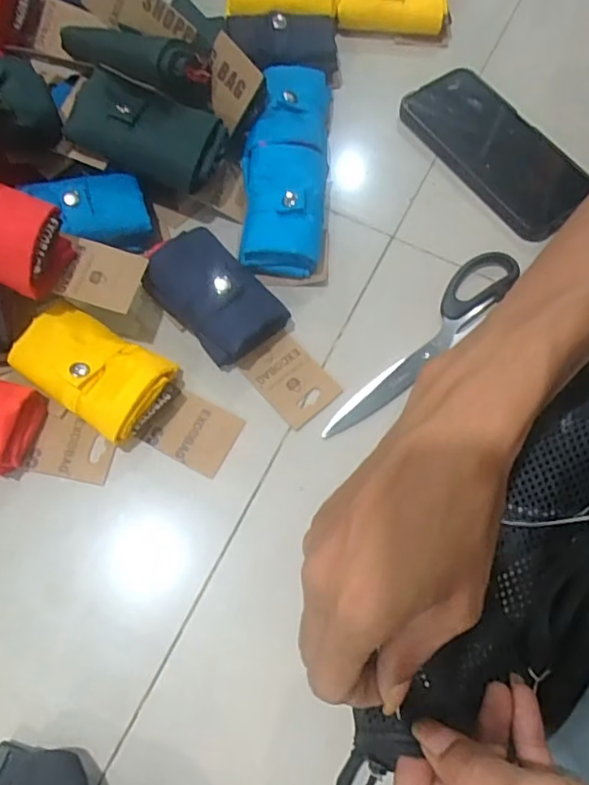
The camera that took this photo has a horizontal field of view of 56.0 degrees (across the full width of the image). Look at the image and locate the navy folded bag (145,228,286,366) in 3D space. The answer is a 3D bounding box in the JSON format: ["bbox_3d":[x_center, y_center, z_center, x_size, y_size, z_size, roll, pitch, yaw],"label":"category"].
[{"bbox_3d":[-0.055,-0.067,0.386,0.058,0.039,0.092,-42,75,-16],"label":"navy folded bag"}]

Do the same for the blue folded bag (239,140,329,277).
[{"bbox_3d":[-0.008,-0.137,0.414,0.059,0.036,0.095,4,68,0],"label":"blue folded bag"}]

